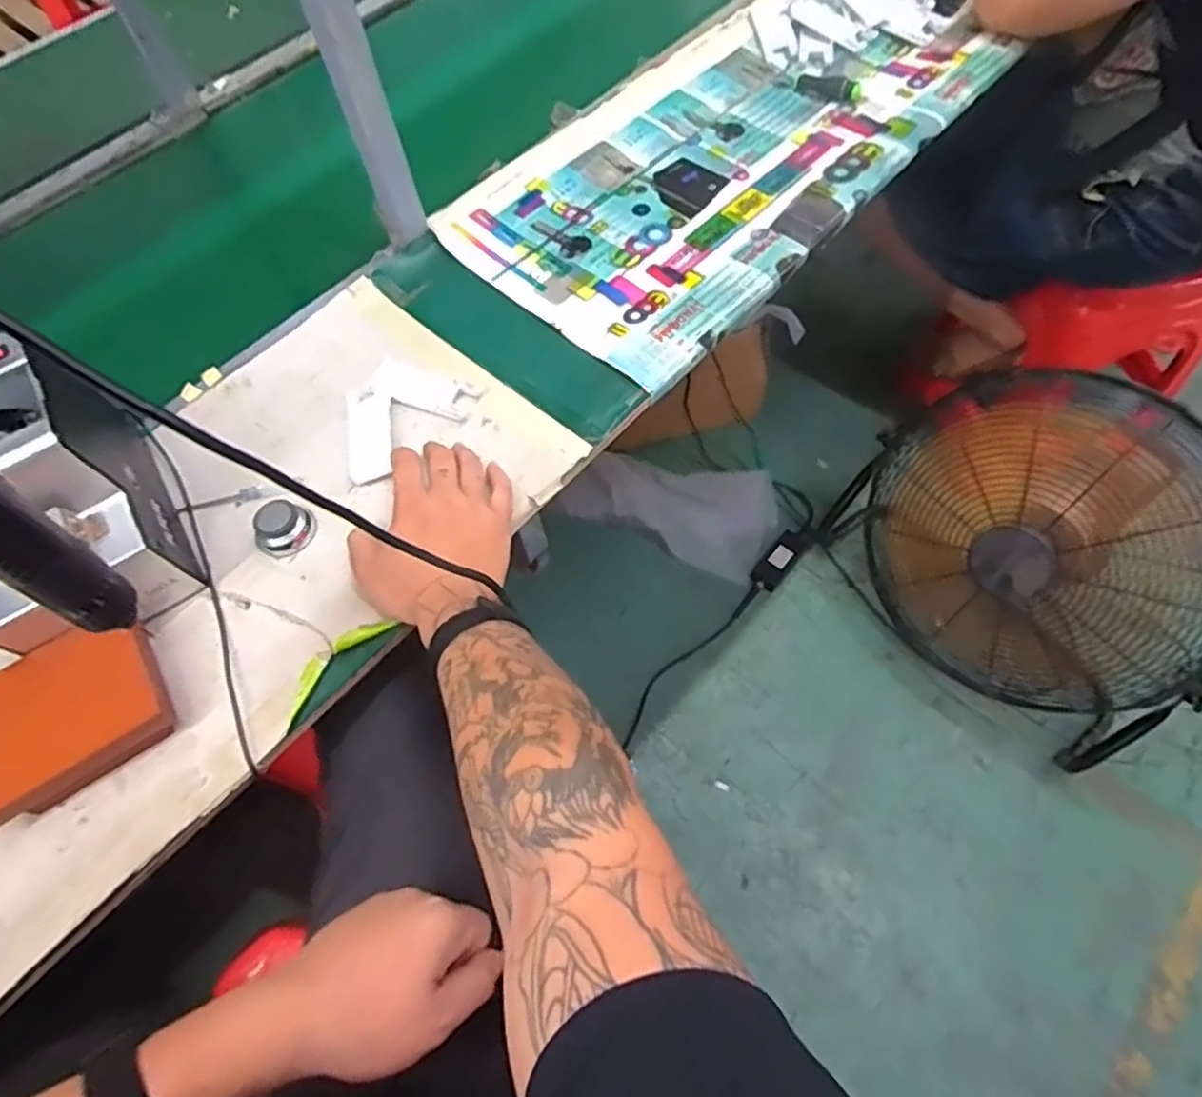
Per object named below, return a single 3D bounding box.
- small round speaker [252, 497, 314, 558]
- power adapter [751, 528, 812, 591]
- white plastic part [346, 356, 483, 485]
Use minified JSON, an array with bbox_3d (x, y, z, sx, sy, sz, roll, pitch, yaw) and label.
[{"bbox_3d":[-0.263,-0.015,0.576,0.046,0.022,0.043,14,64,13],"label":"small round speaker"},{"bbox_3d":[0.354,0.022,1.368,0.056,0.024,0.134,38,71,23],"label":"power adapter"},{"bbox_3d":[-0.185,-0.112,0.622,0.105,0.011,0.126,24,67,14],"label":"white plastic part"}]

